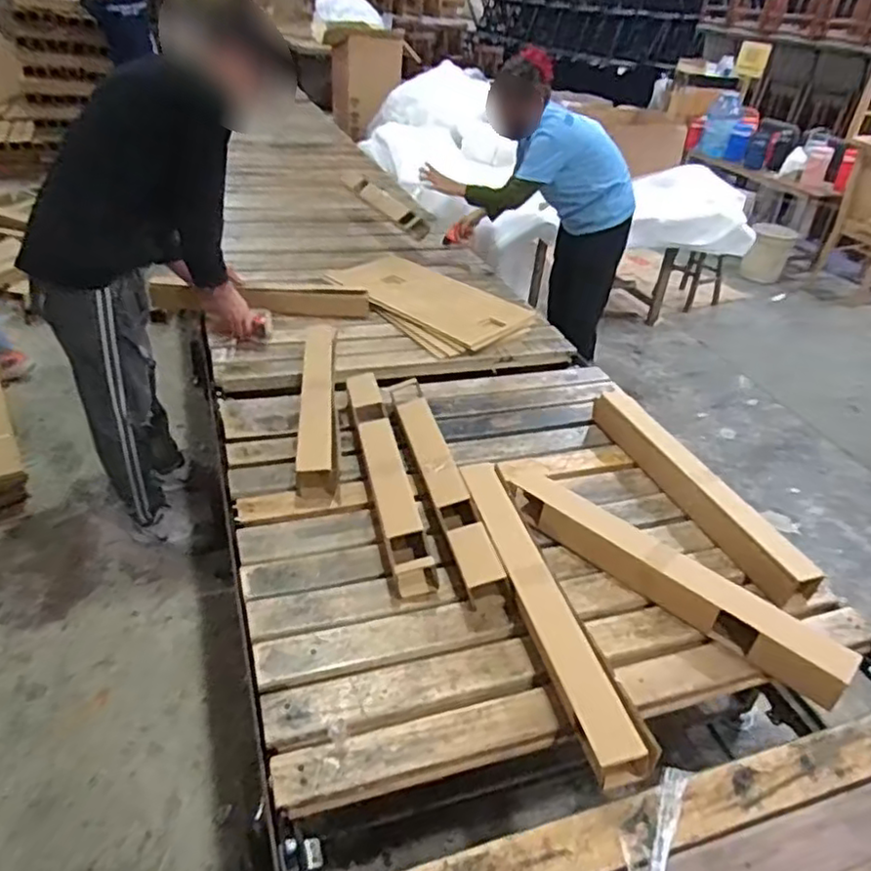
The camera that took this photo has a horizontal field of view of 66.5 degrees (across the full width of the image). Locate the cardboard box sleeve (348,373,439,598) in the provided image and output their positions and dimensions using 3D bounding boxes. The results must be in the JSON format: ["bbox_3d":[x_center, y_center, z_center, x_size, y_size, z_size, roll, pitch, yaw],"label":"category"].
[{"bbox_3d":[-0.117,0.057,1.511,0.096,0.064,0.695,-5,35,-15],"label":"cardboard box sleeve"}]

